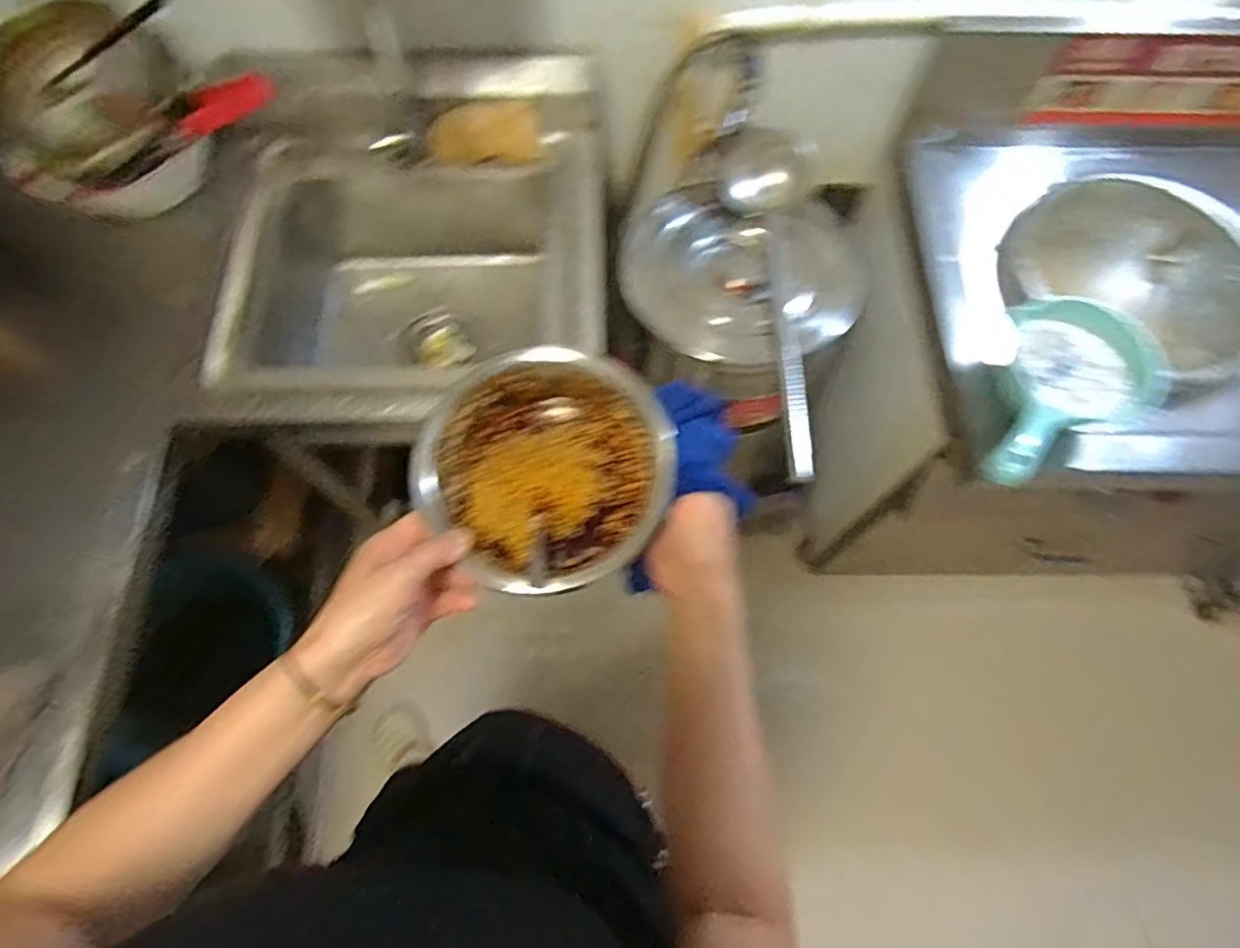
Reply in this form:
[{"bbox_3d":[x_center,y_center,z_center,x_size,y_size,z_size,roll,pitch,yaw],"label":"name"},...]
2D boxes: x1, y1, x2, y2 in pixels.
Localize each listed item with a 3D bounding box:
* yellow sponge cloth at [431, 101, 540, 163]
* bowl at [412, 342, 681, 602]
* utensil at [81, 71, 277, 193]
[{"bbox_3d":[-0.187,-0.475,0.904,0.150,0.073,0.013,-7,33,-12],"label":"yellow sponge cloth"},{"bbox_3d":[-0.049,0.001,0.472,0.162,0.053,0.156,0,68,-1],"label":"bowl"},{"bbox_3d":[-0.532,-0.419,0.789,0.242,0.057,0.018,-40,74,-15],"label":"utensil"}]

